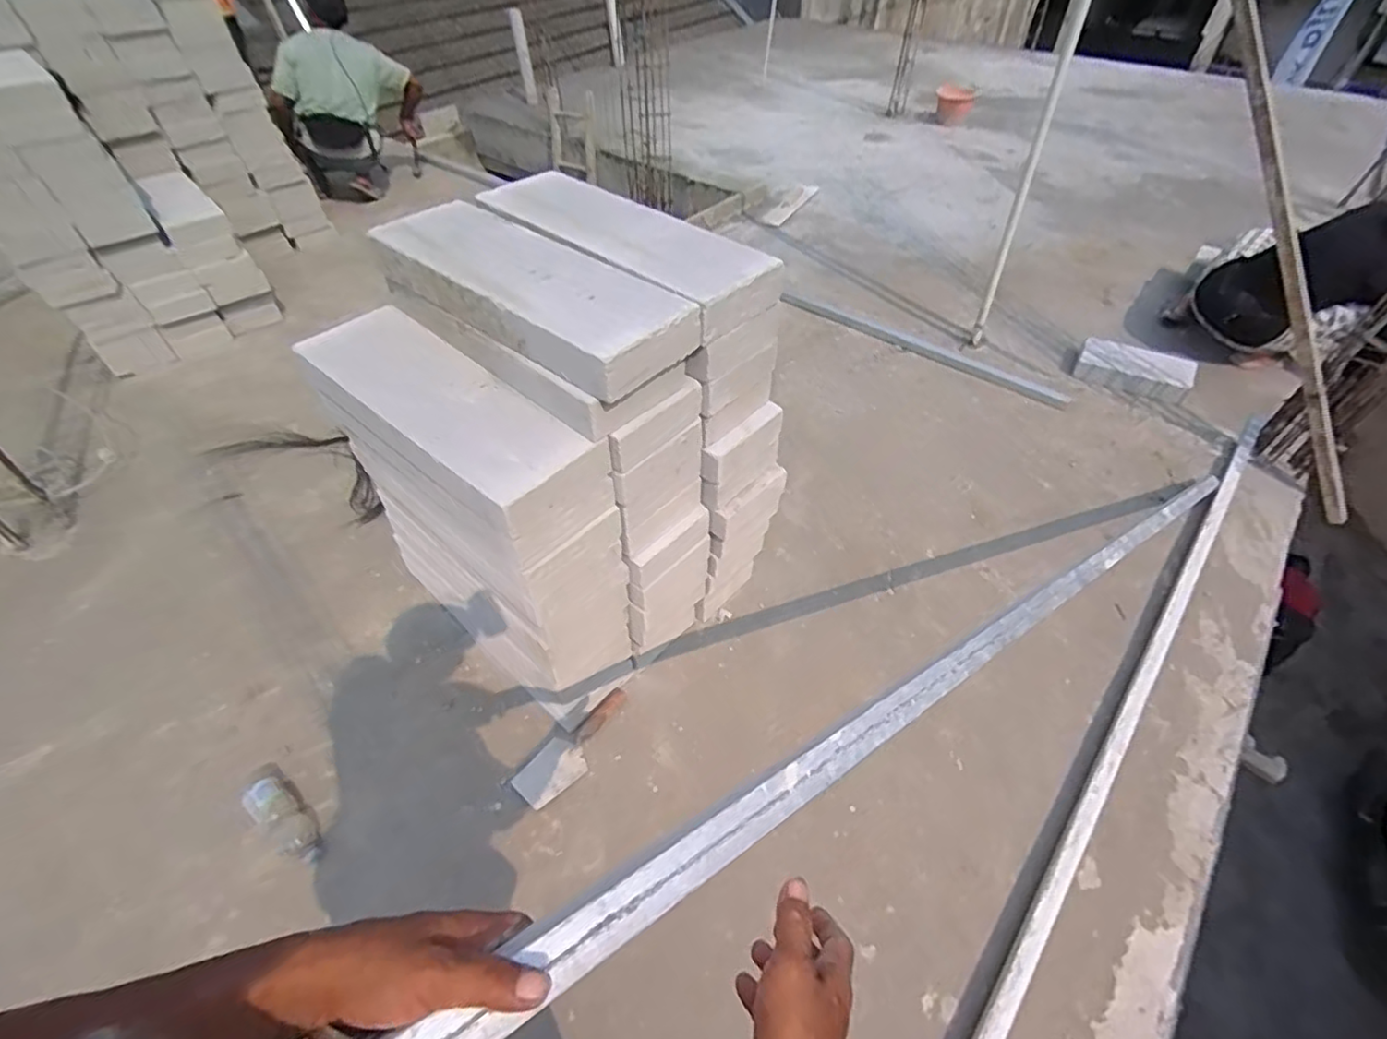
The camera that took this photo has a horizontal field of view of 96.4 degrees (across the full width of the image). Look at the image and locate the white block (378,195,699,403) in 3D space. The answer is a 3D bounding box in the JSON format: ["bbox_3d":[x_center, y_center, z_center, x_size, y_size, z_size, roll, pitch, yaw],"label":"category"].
[{"bbox_3d":[-0.279,-0.374,1.011,0.592,0.089,0.223,30,55,25],"label":"white block"}]

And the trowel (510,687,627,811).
[{"bbox_3d":[-0.255,0.501,1.368,0.293,0.050,0.102,-34,56,-26],"label":"trowel"}]

